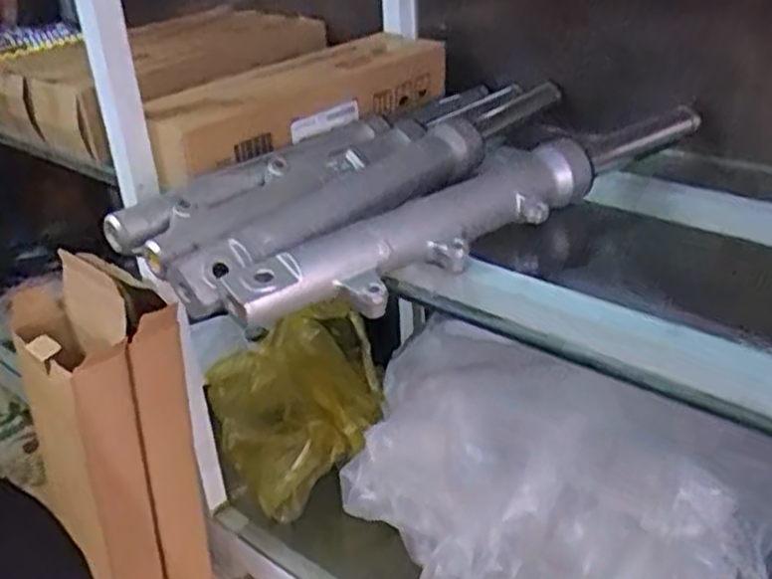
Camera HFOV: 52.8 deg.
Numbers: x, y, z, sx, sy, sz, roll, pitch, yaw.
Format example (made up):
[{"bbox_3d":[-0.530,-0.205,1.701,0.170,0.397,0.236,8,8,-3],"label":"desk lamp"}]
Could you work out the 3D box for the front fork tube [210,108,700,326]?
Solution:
[{"bbox_3d":[0.056,-0.057,0.611,0.381,0.049,0.077,-25,36,-32],"label":"front fork tube"}]

